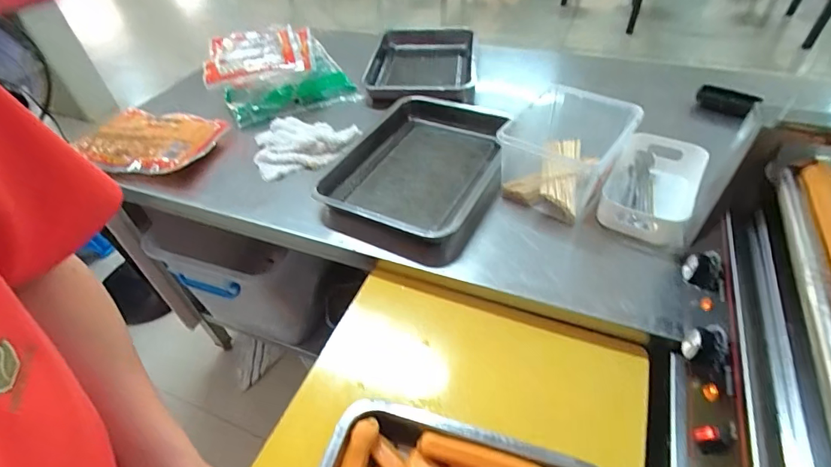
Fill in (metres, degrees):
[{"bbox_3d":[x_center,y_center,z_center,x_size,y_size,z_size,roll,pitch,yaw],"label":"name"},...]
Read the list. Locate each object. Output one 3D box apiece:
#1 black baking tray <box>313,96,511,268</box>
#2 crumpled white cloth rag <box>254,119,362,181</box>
[{"bbox_3d":[0.008,-0.124,0.755,0.281,0.048,0.379,18,51,22],"label":"black baking tray"},{"bbox_3d":[-0.218,-0.187,0.845,0.209,0.035,0.159,-20,47,-13],"label":"crumpled white cloth rag"}]

